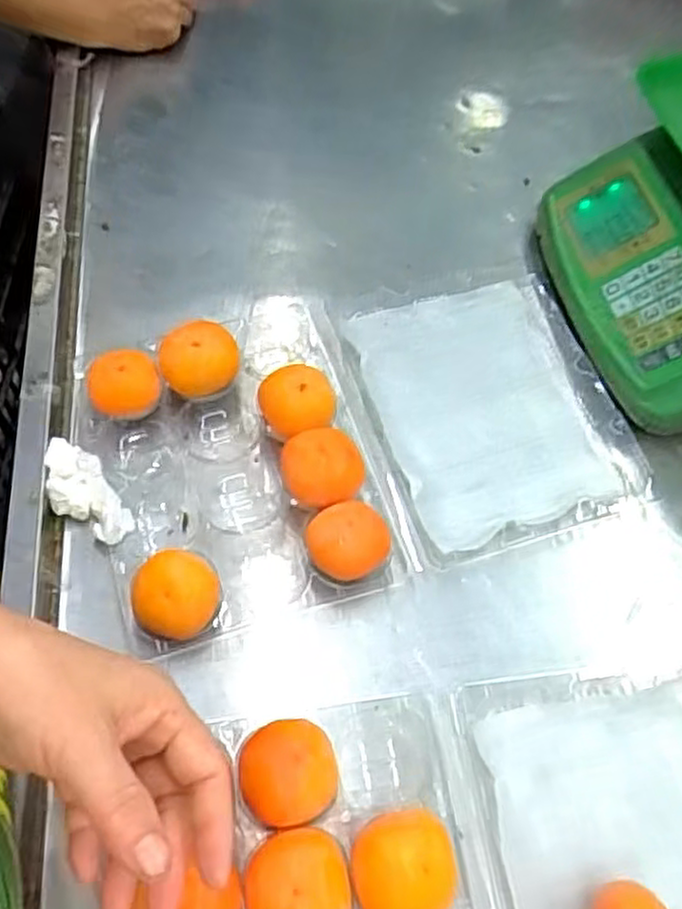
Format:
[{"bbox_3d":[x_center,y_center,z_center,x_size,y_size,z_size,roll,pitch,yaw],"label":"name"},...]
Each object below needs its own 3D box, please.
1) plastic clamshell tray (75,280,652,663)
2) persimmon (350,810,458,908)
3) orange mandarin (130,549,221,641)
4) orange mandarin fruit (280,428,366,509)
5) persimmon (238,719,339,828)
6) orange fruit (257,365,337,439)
[{"bbox_3d":[0.010,-0.029,0.494,0.343,0.045,0.236,-16,61,-11],"label":"plastic clamshell tray"},{"bbox_3d":[0.031,0.209,0.366,0.049,0.039,0.050,-6,60,-5],"label":"persimmon"},{"bbox_3d":[-0.097,0.088,0.438,0.047,0.040,0.049,1,59,-1],"label":"orange mandarin"},{"bbox_3d":[-0.011,0.012,0.472,0.052,0.039,0.053,1,59,-1],"label":"orange mandarin fruit"},{"bbox_3d":[-0.028,0.169,0.387,0.050,0.045,0.049,-6,60,-5],"label":"persimmon"},{"bbox_3d":[-0.030,-0.032,0.499,0.051,0.043,0.046,-13,60,-9],"label":"orange fruit"}]

